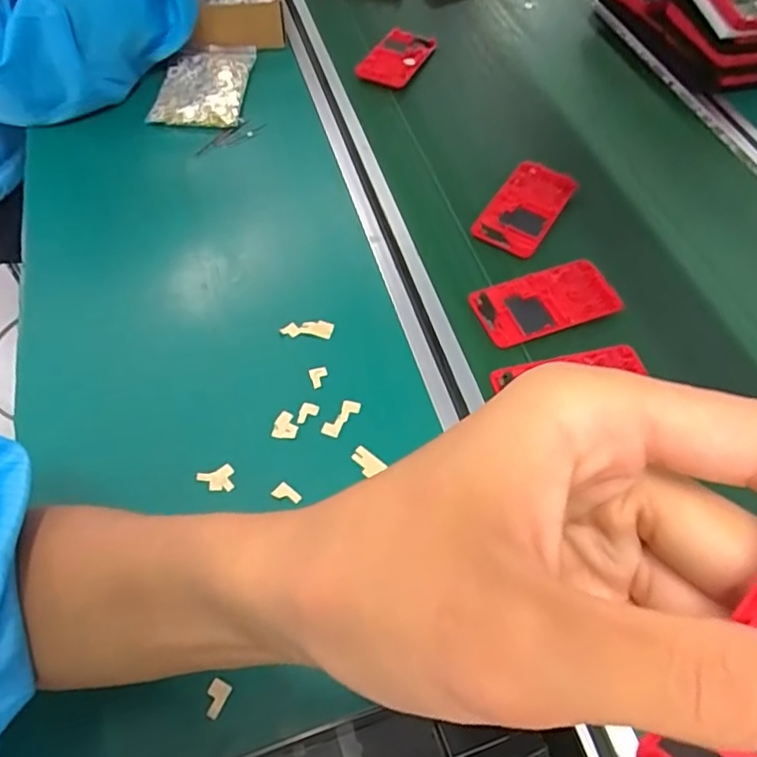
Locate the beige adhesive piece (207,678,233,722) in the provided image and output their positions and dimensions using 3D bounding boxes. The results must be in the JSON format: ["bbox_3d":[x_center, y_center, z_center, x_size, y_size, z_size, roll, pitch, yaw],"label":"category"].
[{"bbox_3d":[-0.093,0.183,0.341,0.012,0.004,0.020,32,67,-1],"label":"beige adhesive piece"}]

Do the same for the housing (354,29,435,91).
[{"bbox_3d":[0.020,-0.390,0.729,0.063,0.015,0.123,25,56,5],"label":"housing"}]

